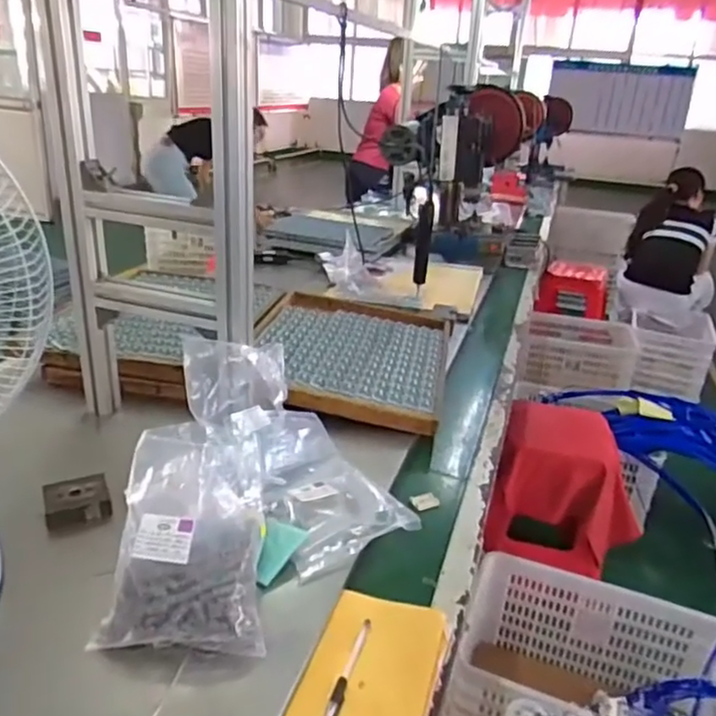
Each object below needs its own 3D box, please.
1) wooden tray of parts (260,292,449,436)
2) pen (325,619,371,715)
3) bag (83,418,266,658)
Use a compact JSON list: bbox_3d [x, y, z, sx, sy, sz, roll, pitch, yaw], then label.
[{"bbox_3d":[-0.011,-0.019,1.312,0.402,0.055,0.567,6,24,5],"label":"wooden tray of parts"},{"bbox_3d":[-0.011,0.318,0.637,0.013,0.005,0.146,11,25,14],"label":"pen"},{"bbox_3d":[-0.189,0.194,0.690,0.162,0.070,0.246,-1,61,-8],"label":"bag"}]

